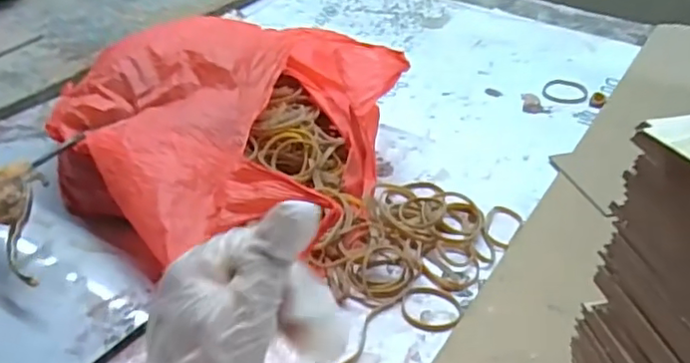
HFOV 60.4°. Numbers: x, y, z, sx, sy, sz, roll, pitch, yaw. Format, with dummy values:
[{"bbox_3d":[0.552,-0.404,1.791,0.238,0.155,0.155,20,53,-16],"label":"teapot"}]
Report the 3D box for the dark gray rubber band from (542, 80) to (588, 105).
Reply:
[{"bbox_3d":[0.297,-0.121,0.801,0.057,0.004,0.067,9,37,12],"label":"dark gray rubber band"}]

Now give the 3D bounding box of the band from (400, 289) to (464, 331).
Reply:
[{"bbox_3d":[0.071,0.106,0.494,0.046,0.004,0.051,-12,38,-17],"label":"band"}]

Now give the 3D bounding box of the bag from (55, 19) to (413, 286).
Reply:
[{"bbox_3d":[-0.116,-0.062,0.614,0.305,0.123,0.338,13,38,17],"label":"bag"}]

